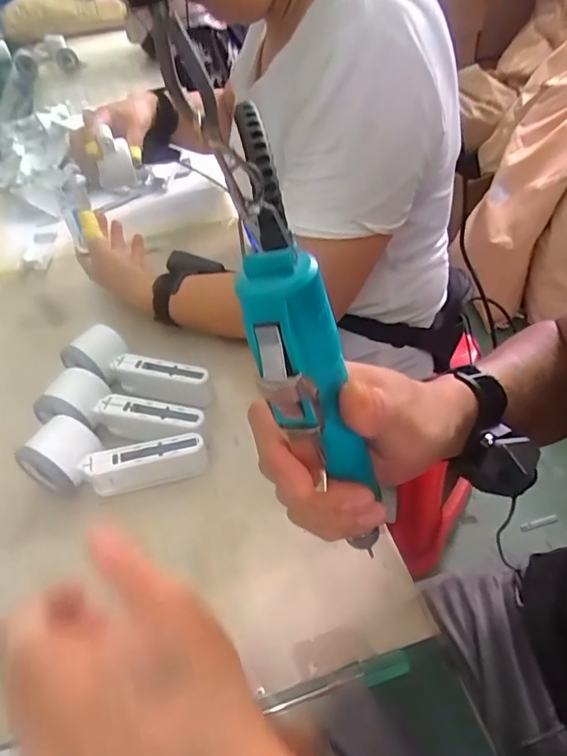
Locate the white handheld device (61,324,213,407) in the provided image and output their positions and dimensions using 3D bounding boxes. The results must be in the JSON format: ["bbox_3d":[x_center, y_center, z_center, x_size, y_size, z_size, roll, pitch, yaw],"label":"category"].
[{"bbox_3d":[-0.152,-0.008,0.520,0.156,0.046,0.051,17,52,21],"label":"white handheld device"}]

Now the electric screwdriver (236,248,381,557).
[{"bbox_3d":[0.018,0.023,0.223,0.024,0.156,0.031,10,47,37],"label":"electric screwdriver"}]

